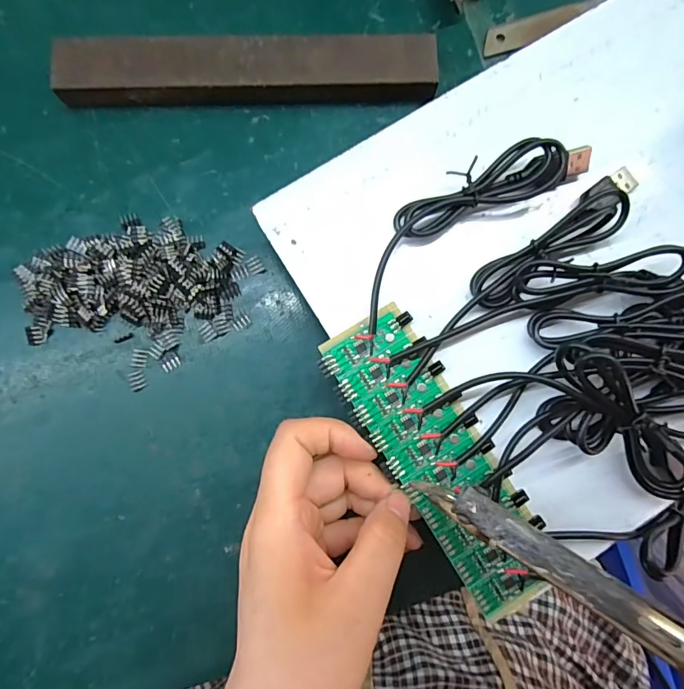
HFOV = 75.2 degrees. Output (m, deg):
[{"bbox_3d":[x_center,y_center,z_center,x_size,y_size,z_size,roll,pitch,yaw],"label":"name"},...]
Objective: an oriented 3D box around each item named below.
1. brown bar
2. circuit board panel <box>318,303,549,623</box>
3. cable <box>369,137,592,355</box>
[{"bbox_3d":[-0.052,-0.153,0.249,0.204,0.018,0.033,-1,83,-1],"label":"brown bar"},{"bbox_3d":[0.044,0.051,0.199,0.045,0.006,0.141,-29,85,-4],"label":"circuit board panel"},{"bbox_3d":[0.055,-0.059,0.205,0.133,0.019,0.039,-38,85,-5],"label":"cable"}]

